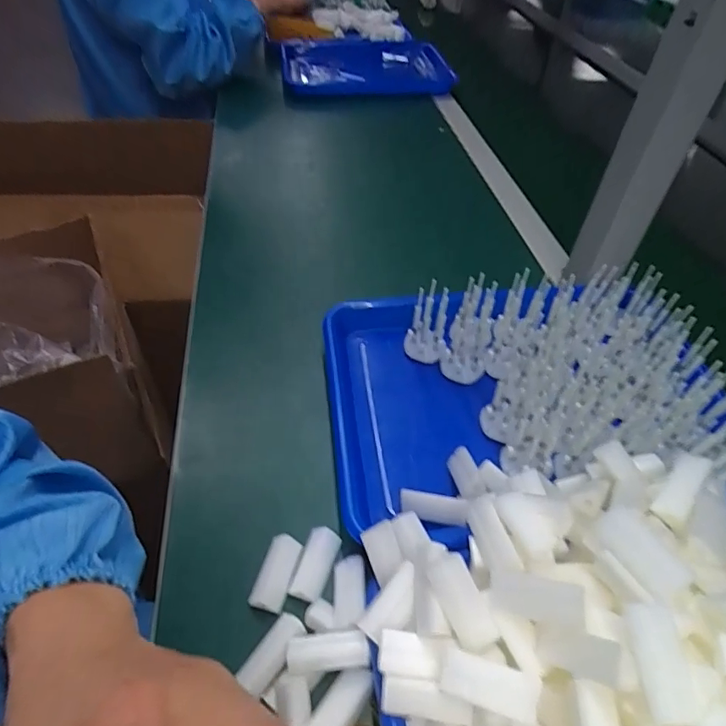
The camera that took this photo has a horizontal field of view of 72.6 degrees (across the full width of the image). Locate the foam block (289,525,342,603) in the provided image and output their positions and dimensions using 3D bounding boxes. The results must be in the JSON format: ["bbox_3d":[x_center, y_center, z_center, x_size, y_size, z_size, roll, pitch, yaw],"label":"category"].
[{"bbox_3d":[-0.032,0.133,0.329,0.021,0.012,0.046,17,48,11],"label":"foam block"}]

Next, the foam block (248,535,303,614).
[{"bbox_3d":[-0.057,0.139,0.327,0.021,0.010,0.046,14,48,9],"label":"foam block"}]

